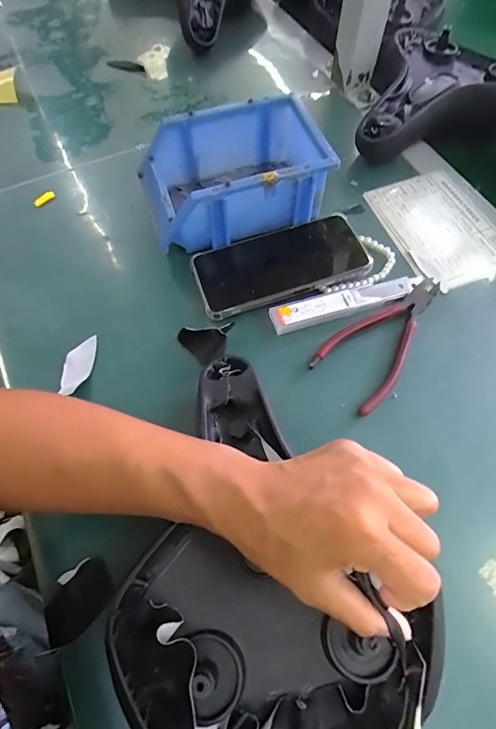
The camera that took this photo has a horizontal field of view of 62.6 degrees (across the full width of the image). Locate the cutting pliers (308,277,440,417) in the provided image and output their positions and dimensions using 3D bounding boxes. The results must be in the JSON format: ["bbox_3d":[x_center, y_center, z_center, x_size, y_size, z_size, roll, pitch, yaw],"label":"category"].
[{"bbox_3d":[0.130,-0.027,0.372,0.155,0.008,0.068,-41,70,-18],"label":"cutting pliers"}]

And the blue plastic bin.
[{"bbox_3d":[-0.014,-0.192,0.421,0.178,0.082,0.119,-17,64,-8],"label":"blue plastic bin"}]

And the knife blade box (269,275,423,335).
[{"bbox_3d":[0.095,-0.060,0.384,0.151,0.009,0.026,-17,64,-8],"label":"knife blade box"}]

